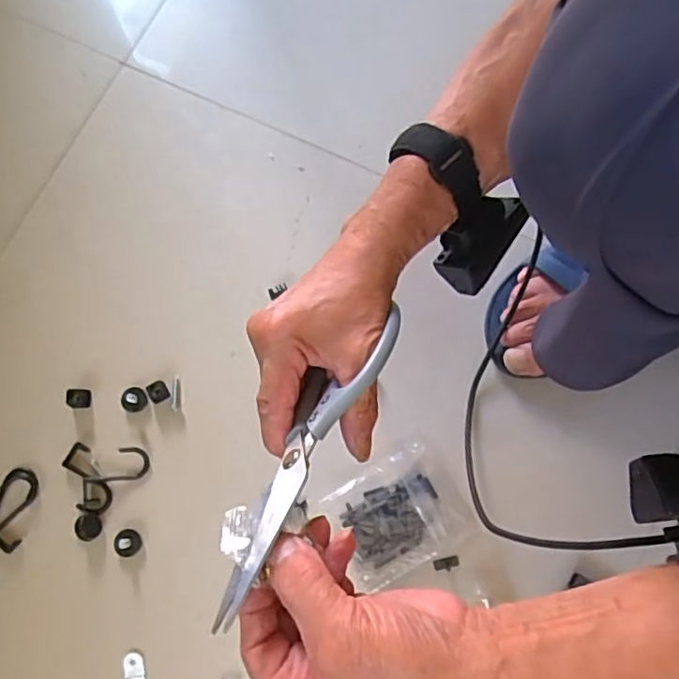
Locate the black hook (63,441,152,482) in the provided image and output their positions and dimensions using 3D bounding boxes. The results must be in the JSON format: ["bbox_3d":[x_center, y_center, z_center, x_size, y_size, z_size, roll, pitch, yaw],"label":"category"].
[{"bbox_3d":[-0.188,0.100,0.495,0.066,0.004,0.030,6,76,1],"label":"black hook"}]

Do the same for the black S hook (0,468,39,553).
[{"bbox_3d":[-0.261,0.132,0.489,0.049,0.008,0.056,36,78,8],"label":"black S hook"}]

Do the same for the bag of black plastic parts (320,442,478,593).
[{"bbox_3d":[0.047,0.139,0.489,0.097,0.011,0.082,-29,78,-7],"label":"bag of black plastic parts"}]

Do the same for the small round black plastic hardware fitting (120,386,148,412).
[{"bbox_3d":[-0.170,0.049,0.507,0.022,0.007,0.020,0,76,-1],"label":"small round black plastic hardware fitting"}]

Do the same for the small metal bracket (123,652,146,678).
[{"bbox_3d":[-0.155,0.251,0.463,0.017,0.005,0.026,-5,76,-2],"label":"small metal bracket"}]

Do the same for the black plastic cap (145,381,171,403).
[{"bbox_3d":[-0.152,0.043,0.510,0.016,0.007,0.018,-32,78,-8],"label":"black plastic cap"}]

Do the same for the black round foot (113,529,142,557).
[{"bbox_3d":[-0.166,0.159,0.479,0.019,0.012,0.021,-5,76,-2],"label":"black round foot"}]

